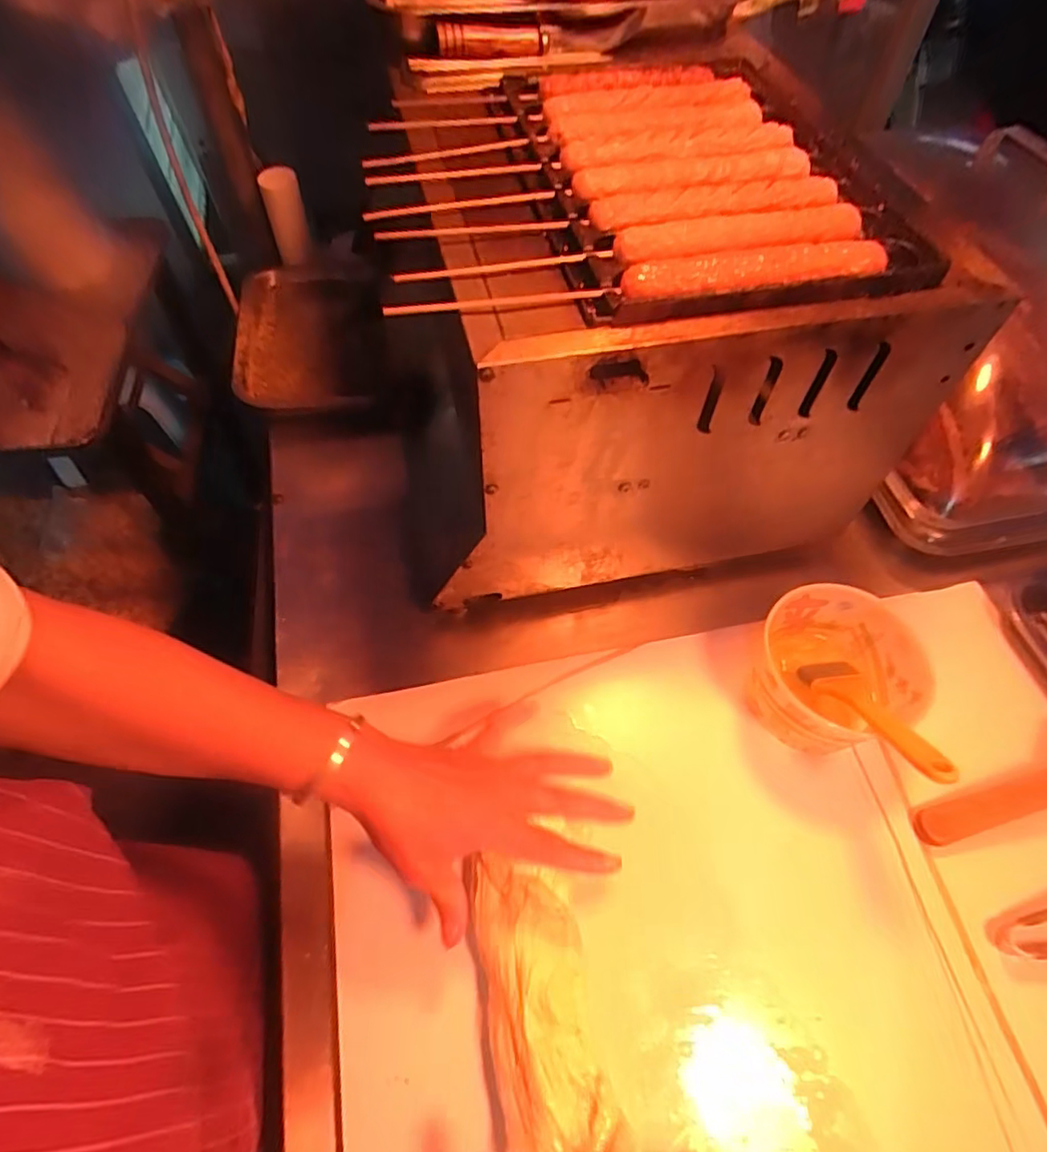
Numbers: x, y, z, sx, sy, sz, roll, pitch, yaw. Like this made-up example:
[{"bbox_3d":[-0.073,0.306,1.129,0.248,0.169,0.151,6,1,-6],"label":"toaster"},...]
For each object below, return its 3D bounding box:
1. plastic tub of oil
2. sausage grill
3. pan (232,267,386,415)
[{"bbox_3d":[0.238,0.080,0.480,0.110,0.077,0.112,0,59,1],"label":"plastic tub of oil"},{"bbox_3d":[0.078,-0.205,0.522,0.370,0.264,0.326,-13,59,-7],"label":"sausage grill"},{"bbox_3d":[-0.234,-0.266,0.701,0.159,0.041,0.220,-6,59,-3],"label":"pan"}]

